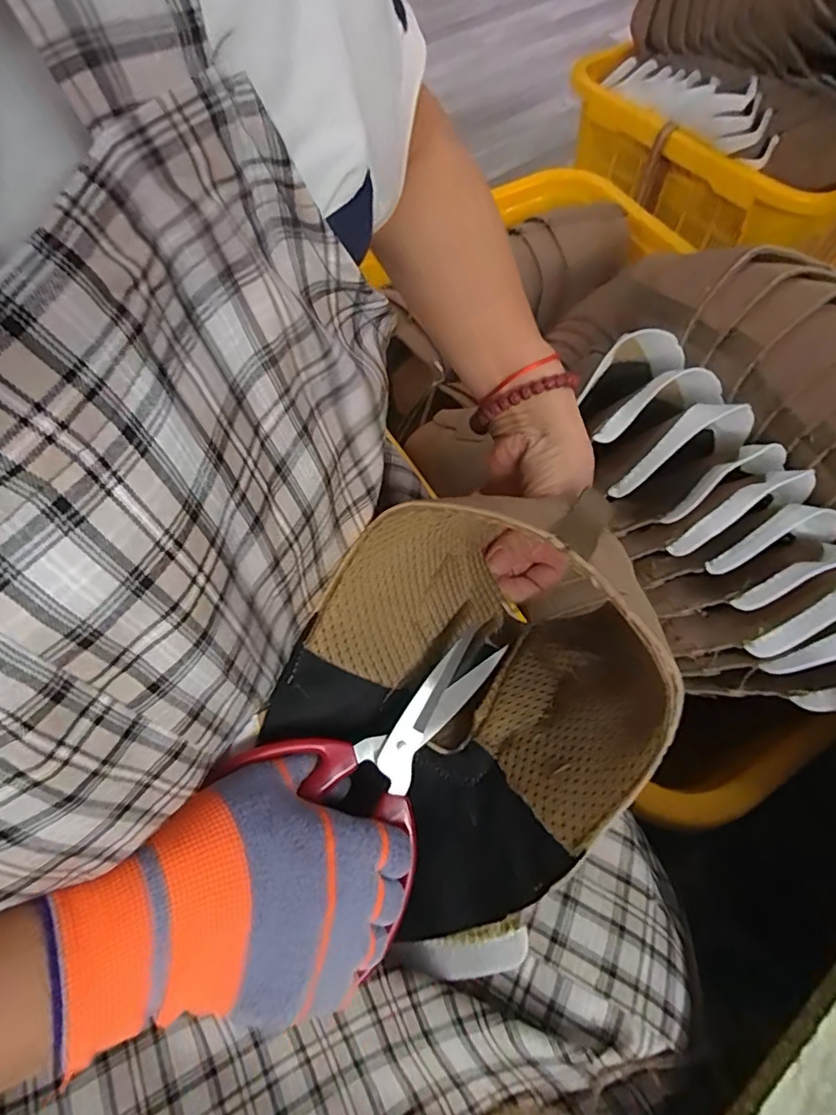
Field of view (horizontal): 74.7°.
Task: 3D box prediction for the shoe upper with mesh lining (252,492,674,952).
[{"bbox_3d":[0.019,0.069,0.259,0.162,0.120,0.160,-39,69,-18],"label":"shoe upper with mesh lining"}]

